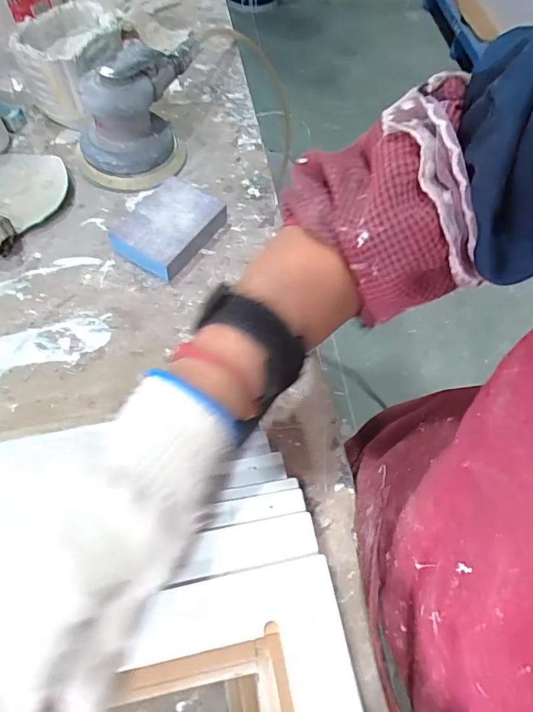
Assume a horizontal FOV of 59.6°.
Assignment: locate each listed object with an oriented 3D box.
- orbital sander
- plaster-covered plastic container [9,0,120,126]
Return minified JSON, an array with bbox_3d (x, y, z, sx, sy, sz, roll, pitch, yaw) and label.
[{"bbox_3d":[-0.143,-0.276,0.507,0.109,0.090,0.177,8,62,1],"label":"orbital sander"},{"bbox_3d":[-0.216,-0.330,0.534,0.089,0.087,0.113,19,62,7],"label":"plaster-covered plastic container"}]

